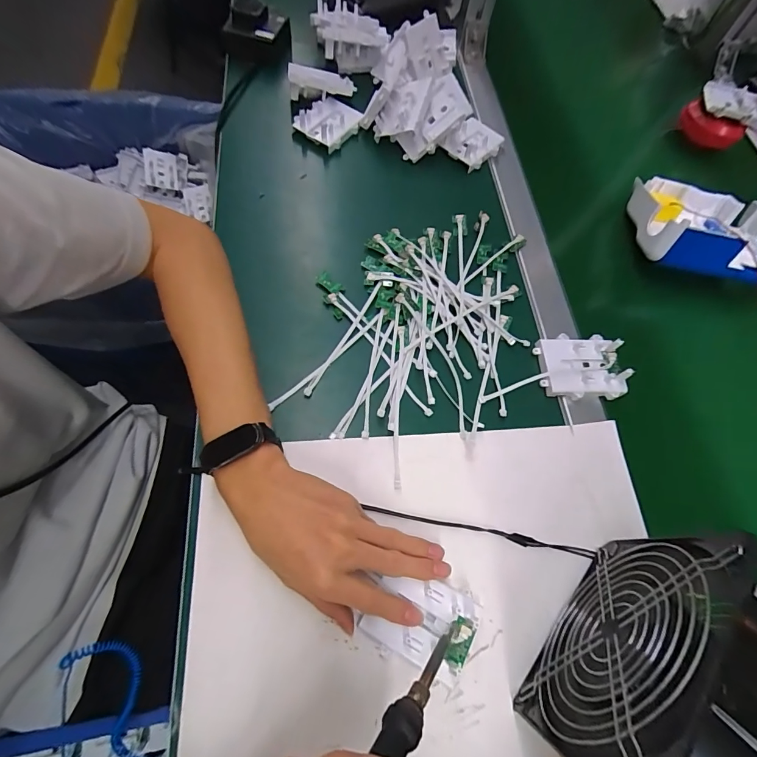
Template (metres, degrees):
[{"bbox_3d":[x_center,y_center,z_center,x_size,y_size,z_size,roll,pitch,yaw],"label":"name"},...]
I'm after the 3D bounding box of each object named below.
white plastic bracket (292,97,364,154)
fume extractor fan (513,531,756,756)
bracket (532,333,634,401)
[{"bbox_3d":[-0.064,-0.339,0.522,0.063,0.030,0.079,41,69,11],"label":"white plastic bracket"},{"bbox_3d":[0.166,0.175,0.245,0.060,0.150,0.148,42,69,11],"label":"fume extractor fan"},{"bbox_3d":[0.209,-0.014,0.405,0.083,0.020,0.067,3,67,-5],"label":"bracket"}]

